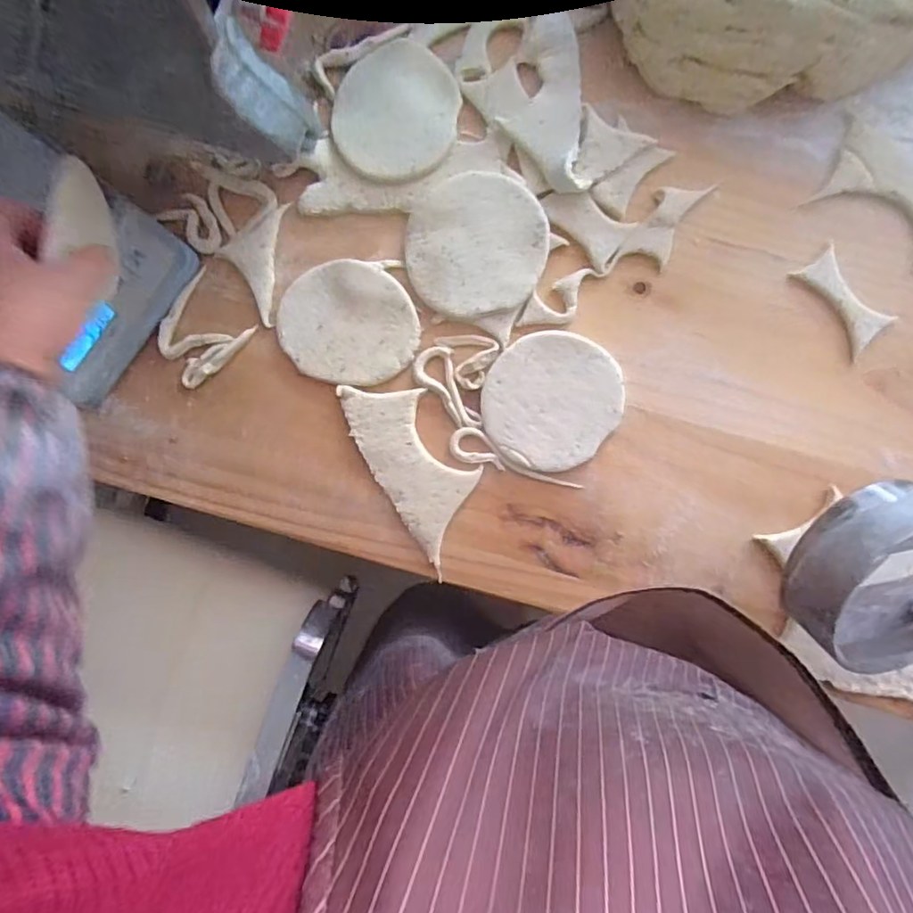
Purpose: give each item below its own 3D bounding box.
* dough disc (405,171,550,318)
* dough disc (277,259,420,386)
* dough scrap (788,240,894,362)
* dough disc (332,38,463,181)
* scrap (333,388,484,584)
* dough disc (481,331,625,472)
[{"bbox_3d":[0.015,-0.166,0.466,0.108,0.010,0.108,0,89,4],"label":"dough disc"},{"bbox_3d":[-0.088,-0.108,0.479,0.114,0.008,0.095,11,90,4],"label":"dough disc"},{"bbox_3d":[0.295,-0.119,0.449,0.035,0.010,0.078,-37,87,3],"label":"dough scrap"},{"bbox_3d":[-0.049,-0.278,0.474,0.099,0.009,0.111,1,89,4],"label":"dough disc"},{"bbox_3d":[-0.034,0.003,0.477,0.069,0.007,0.153,-35,87,3],"label":"scrap"},{"bbox_3d":[0.074,-0.045,0.468,0.103,0.008,0.104,0,89,4],"label":"dough disc"}]

